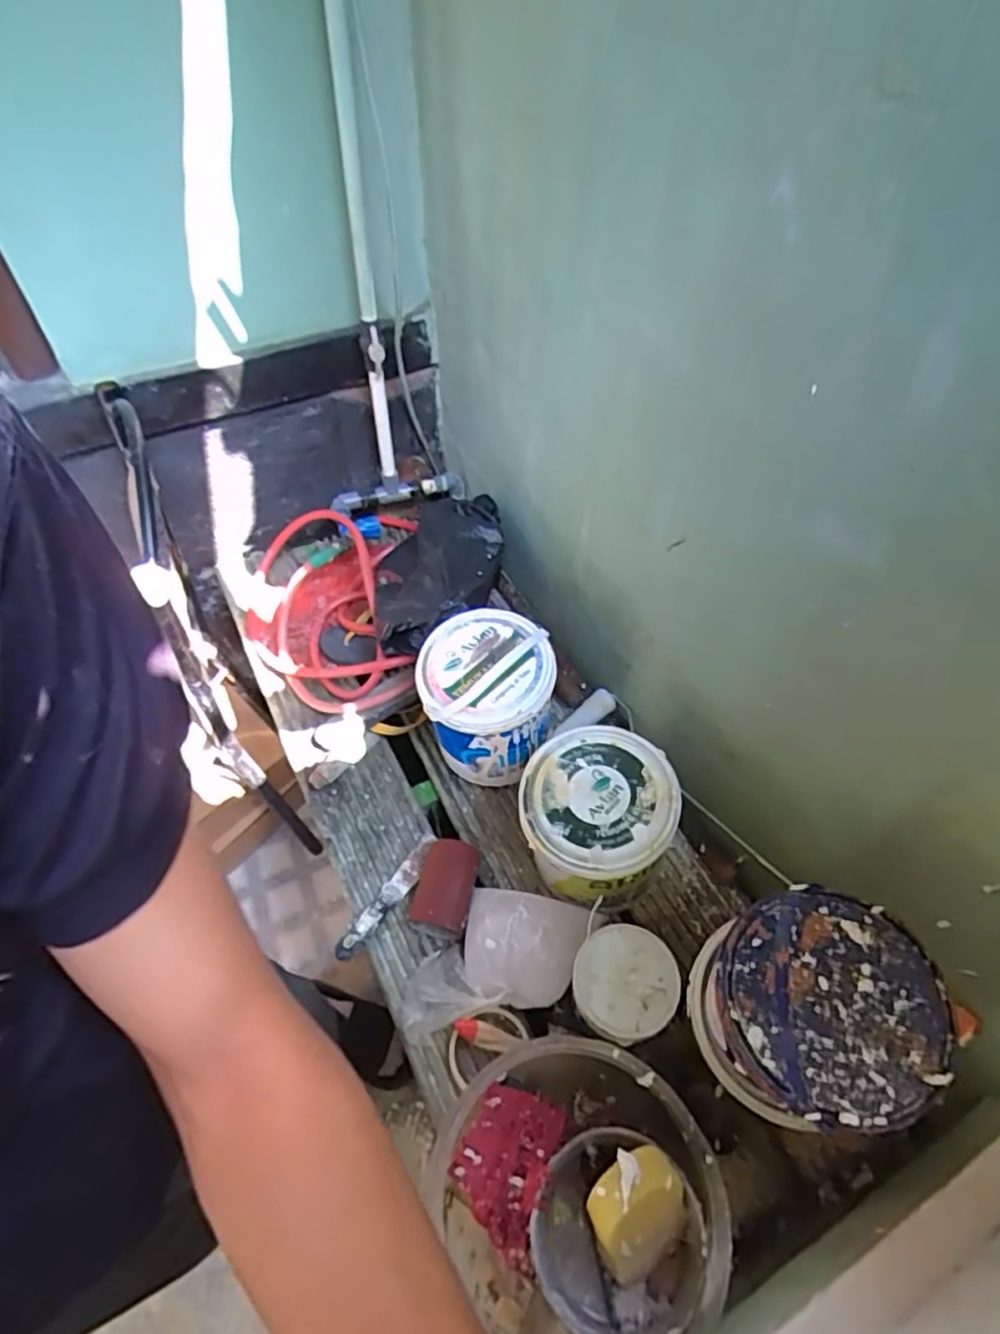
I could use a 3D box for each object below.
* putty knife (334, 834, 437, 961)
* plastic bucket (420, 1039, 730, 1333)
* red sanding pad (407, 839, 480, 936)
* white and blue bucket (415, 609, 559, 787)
[{"bbox_3d":[-0.148,0.302,0.882,0.033,0.035,0.194,30,59,19],"label":"putty knife"},{"bbox_3d":[0.076,0.493,0.626,0.211,0.215,0.224,0,55,-1],"label":"plastic bucket"},{"bbox_3d":[-0.070,0.290,0.866,0.073,0.086,0.112,15,56,9],"label":"red sanding pad"},{"bbox_3d":[-0.020,0.049,0.938,0.175,0.214,0.168,0,55,-1],"label":"white and blue bucket"}]

